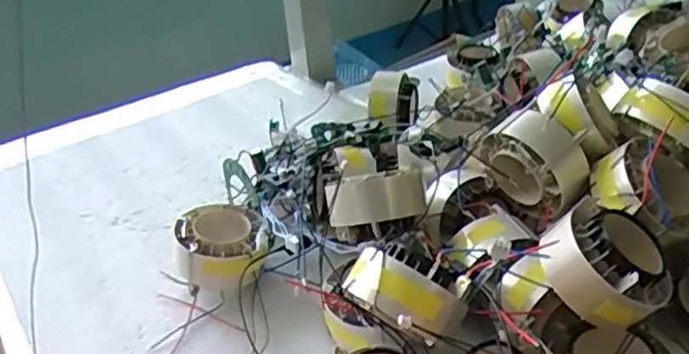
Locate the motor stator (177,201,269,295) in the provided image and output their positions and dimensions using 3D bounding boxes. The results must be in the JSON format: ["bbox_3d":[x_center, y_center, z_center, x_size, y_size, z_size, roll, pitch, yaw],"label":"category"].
[{"bbox_3d":[-0.088,0.054,0.464,0.064,0.054,0.060,-11,32,-9],"label":"motor stator"}]

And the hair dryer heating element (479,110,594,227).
[{"bbox_3d":[0.120,-0.007,0.410,0.029,0.064,0.064,-30,39,-34],"label":"hair dryer heating element"}]

